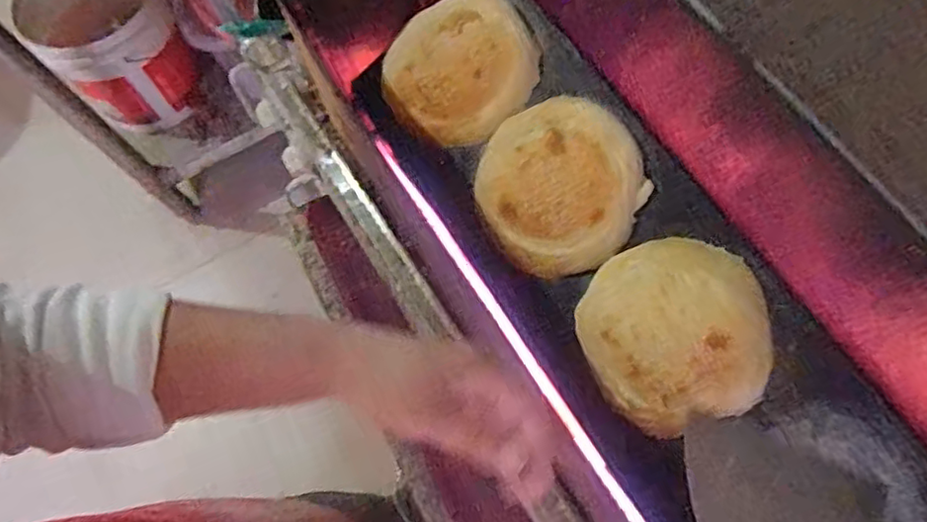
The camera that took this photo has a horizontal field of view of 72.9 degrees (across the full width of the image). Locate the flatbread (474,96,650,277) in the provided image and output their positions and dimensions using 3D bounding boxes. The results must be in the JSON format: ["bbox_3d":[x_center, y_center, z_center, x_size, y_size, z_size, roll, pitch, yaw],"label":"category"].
[{"bbox_3d":[0.076,-0.065,0.522,0.134,0.029,0.146,-28,74,17],"label":"flatbread"}]

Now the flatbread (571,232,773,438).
[{"bbox_3d":[0.159,0.051,0.471,0.123,0.068,0.135,-1,70,2],"label":"flatbread"}]

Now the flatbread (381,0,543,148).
[{"bbox_3d":[-0.006,-0.178,0.578,0.139,0.015,0.137,0,90,21],"label":"flatbread"}]

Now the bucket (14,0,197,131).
[{"bbox_3d":[-0.654,-0.412,1.198,0.228,0.263,0.235,-1,70,2],"label":"bucket"}]

